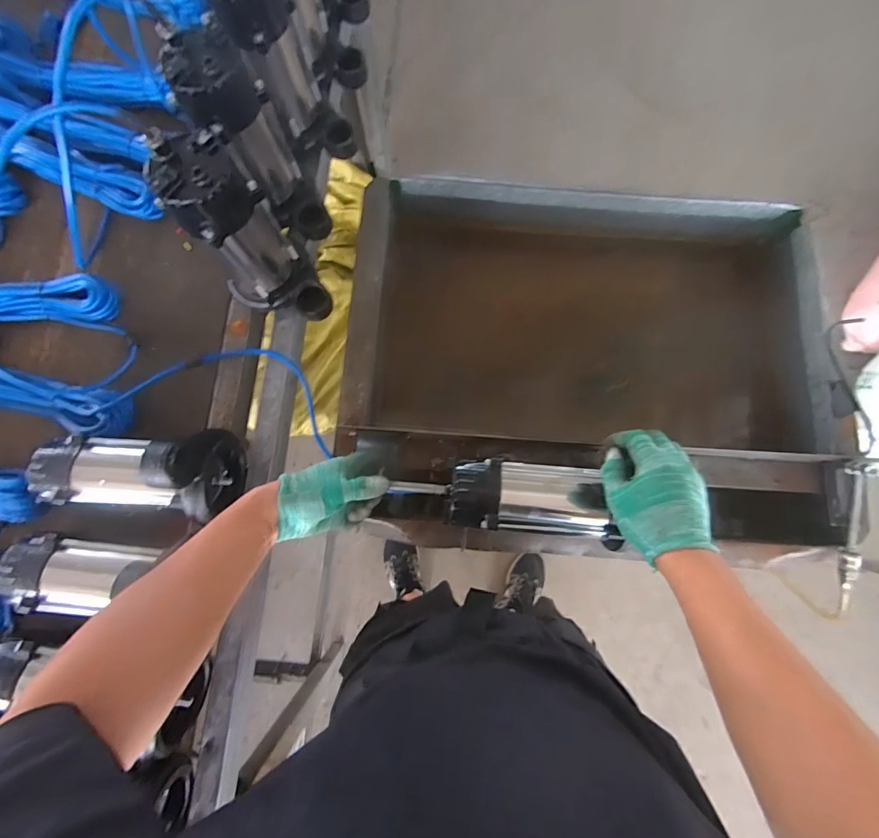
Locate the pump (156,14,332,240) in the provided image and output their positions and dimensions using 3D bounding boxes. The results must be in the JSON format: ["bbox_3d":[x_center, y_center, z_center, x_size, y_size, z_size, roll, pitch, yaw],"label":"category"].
[{"bbox_3d":[-0.242,-0.359,0.577,0.104,0.227,0.140,-39,81,-8],"label":"pump"}]

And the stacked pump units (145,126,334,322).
[{"bbox_3d":[-0.231,-0.229,0.556,0.141,0.235,0.097,14,79,2],"label":"stacked pump units"}]

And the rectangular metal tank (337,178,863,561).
[{"bbox_3d":[0.231,-0.089,0.749,0.748,0.212,0.586,1,78,0],"label":"rectangular metal tank"}]

